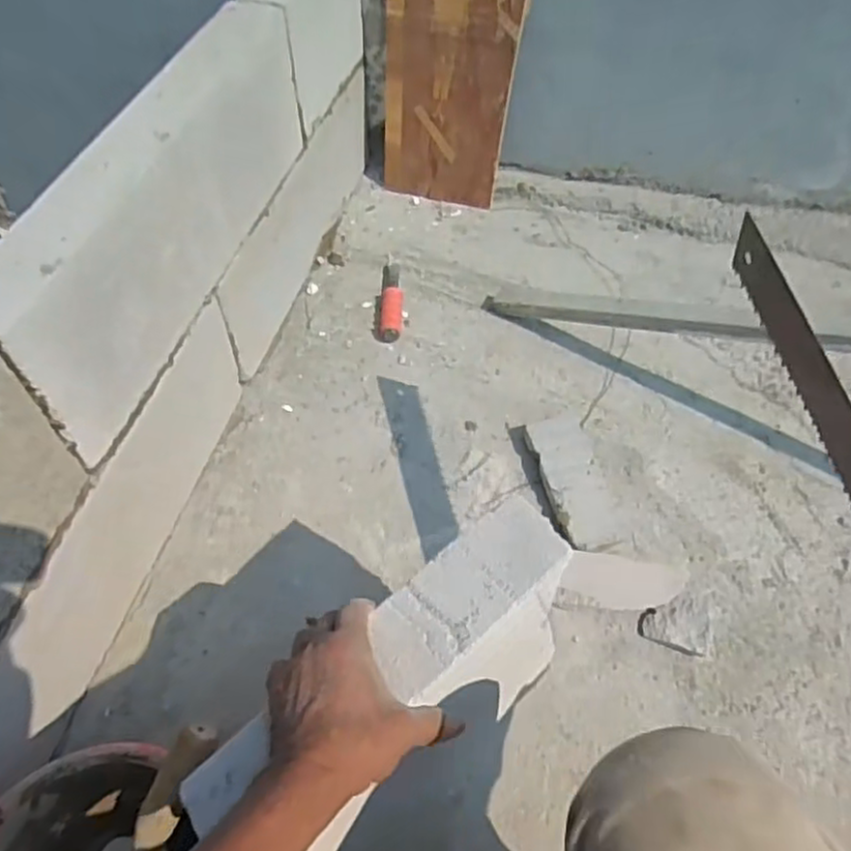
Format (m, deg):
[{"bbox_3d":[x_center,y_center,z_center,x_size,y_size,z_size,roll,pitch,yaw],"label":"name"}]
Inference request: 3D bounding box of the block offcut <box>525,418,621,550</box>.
[{"bbox_3d":[0.201,0.074,0.943,0.084,0.037,0.201,-10,55,-9],"label":"block offcut"}]

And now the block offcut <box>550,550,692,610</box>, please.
[{"bbox_3d":[0.243,0.198,0.869,0.156,0.026,0.066,6,54,2],"label":"block offcut"}]

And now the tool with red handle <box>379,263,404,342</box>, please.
[{"bbox_3d":[-0.054,-0.202,1.134,0.036,0.028,0.170,1,54,-1],"label":"tool with red handle"}]

